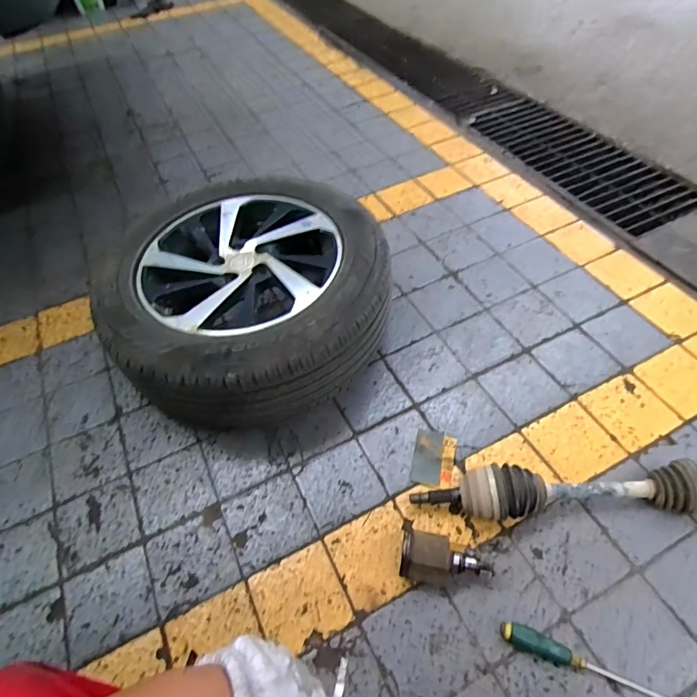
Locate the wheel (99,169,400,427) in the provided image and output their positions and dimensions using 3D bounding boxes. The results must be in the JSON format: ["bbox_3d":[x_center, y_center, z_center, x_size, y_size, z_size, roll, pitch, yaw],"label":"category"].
[{"bbox_3d":[-0.226,-0.108,1.069,0.588,0.246,0.561,-2,52,3],"label":"wheel"}]

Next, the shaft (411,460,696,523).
[{"bbox_3d":[0.388,0.264,0.826,0.532,0.095,0.089,-3,52,3],"label":"shaft"}]

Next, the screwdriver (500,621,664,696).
[{"bbox_3d":[0.430,0.501,0.674,0.393,0.031,0.029,16,55,15],"label":"screwdriver"}]

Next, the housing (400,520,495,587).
[{"bbox_3d":[0.171,0.361,0.786,0.159,0.072,0.100,11,54,11],"label":"housing"}]

